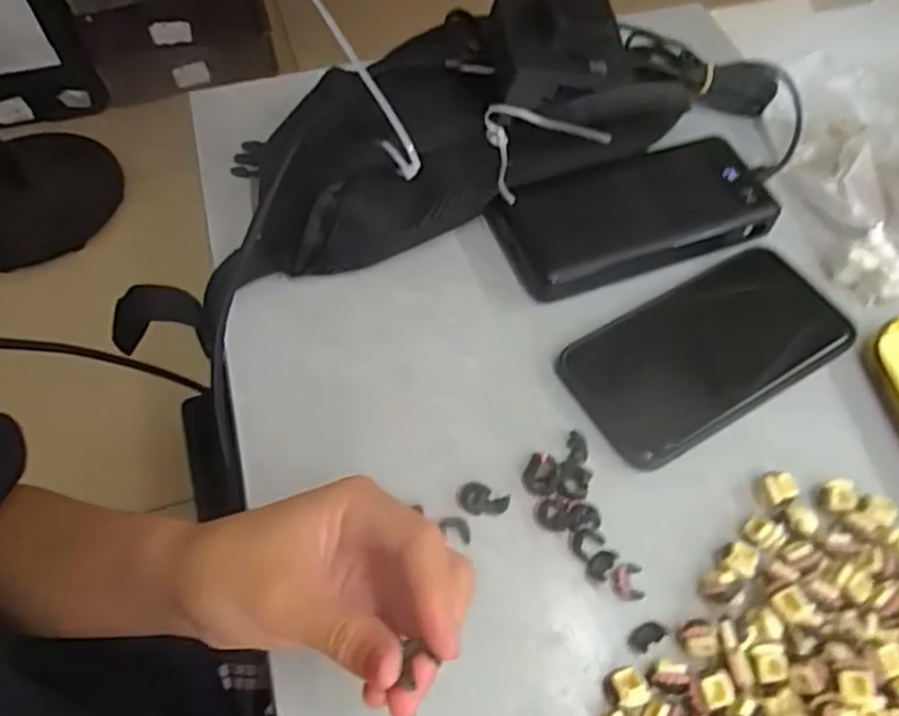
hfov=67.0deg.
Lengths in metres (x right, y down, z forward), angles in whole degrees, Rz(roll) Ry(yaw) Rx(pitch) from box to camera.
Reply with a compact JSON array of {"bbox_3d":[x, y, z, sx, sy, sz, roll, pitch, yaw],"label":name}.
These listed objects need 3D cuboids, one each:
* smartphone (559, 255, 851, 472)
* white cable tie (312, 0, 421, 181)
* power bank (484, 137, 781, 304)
[{"bbox_3d":[0.138,-0.006,0.365,0.149,0.012,0.077,-28,63,-14],"label":"smartphone"},{"bbox_3d":[-0.046,-0.147,0.368,0.015,0.107,0.004,-26,18,17],"label":"white cable tie"},{"bbox_3d":[0.110,-0.085,0.407,0.158,0.023,0.071,-18,60,-9],"label":"power bank"}]

